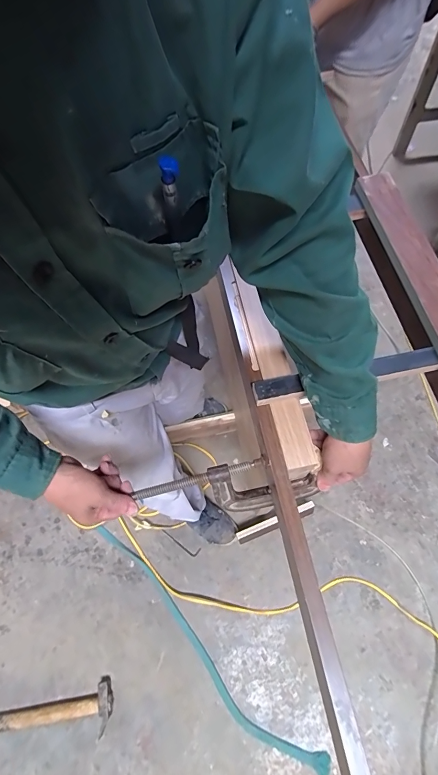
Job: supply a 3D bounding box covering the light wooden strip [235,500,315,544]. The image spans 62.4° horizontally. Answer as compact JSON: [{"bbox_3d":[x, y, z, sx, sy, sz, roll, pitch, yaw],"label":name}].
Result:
[{"bbox_3d":[0.179,0.423,1.134,0.260,0.024,0.036,-21,68,-5],"label":"light wooden strip"}]

